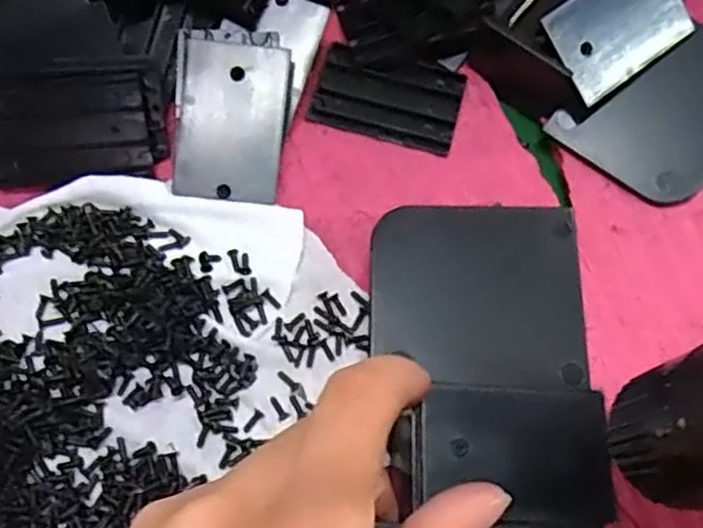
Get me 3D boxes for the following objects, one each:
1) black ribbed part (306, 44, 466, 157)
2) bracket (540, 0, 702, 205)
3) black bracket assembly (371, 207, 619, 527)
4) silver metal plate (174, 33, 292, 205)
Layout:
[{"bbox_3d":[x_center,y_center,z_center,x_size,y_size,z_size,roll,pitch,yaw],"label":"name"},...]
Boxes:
[{"bbox_3d":[0.014,-0.062,0.280,0.053,0.010,0.032,15,69,2],"label":"black ribbed part"},{"bbox_3d":[0.110,-0.067,0.278,0.083,0.012,0.070,41,91,-6],"label":"bracket"},{"bbox_3d":[0.044,0.058,0.214,0.066,0.014,0.154,-4,75,-4],"label":"black bracket assembly"},{"bbox_3d":[-0.043,-0.050,0.260,0.037,0.004,0.055,5,87,2],"label":"silver metal plate"}]

